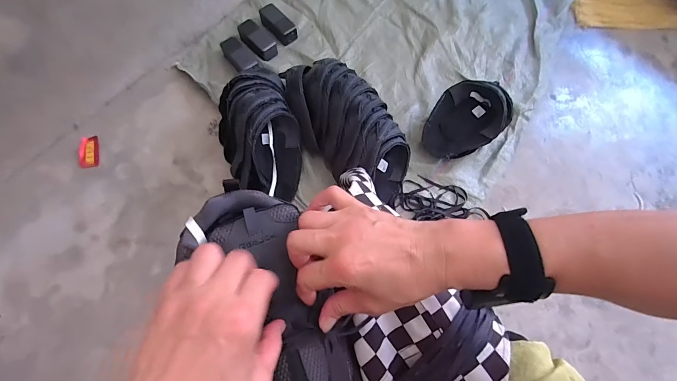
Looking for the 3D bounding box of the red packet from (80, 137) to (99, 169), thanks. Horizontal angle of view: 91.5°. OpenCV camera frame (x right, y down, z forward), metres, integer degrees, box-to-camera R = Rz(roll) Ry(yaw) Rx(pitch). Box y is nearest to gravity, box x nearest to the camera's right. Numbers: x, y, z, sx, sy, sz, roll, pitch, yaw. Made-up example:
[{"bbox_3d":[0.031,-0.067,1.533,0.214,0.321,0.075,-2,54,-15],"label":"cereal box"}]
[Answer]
[{"bbox_3d":[-0.685,-0.106,0.907,0.048,0.006,0.091,-10,70,-5],"label":"red packet"}]

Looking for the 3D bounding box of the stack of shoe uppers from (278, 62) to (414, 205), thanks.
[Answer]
[{"bbox_3d":[0.017,-0.168,0.853,0.209,0.151,0.426,-36,74,-13],"label":"stack of shoe uppers"}]

